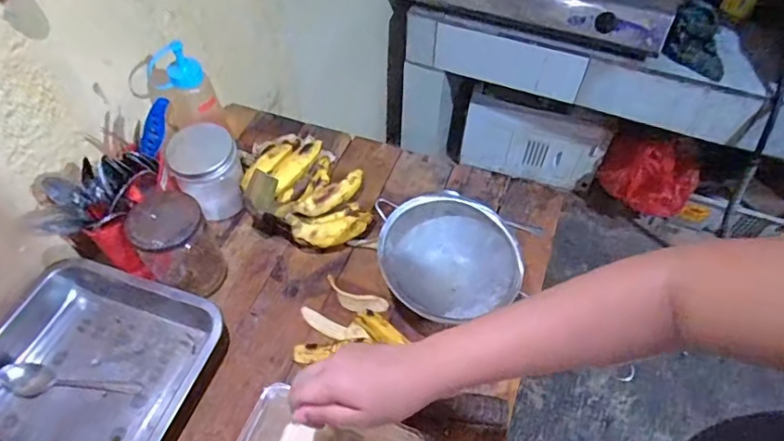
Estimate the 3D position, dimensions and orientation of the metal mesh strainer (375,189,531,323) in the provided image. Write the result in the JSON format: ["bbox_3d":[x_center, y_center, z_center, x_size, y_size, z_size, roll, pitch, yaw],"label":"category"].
[{"bbox_3d":[0.070,0.050,0.651,0.165,0.081,0.150,-8,52,-7],"label":"metal mesh strainer"}]

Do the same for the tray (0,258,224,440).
[{"bbox_3d":[-0.373,0.209,0.558,0.258,0.045,0.337,17,53,12],"label":"tray"}]

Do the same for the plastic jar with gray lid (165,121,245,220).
[{"bbox_3d":[-0.252,-0.065,0.718,0.087,0.123,0.075,-14,53,-12],"label":"plastic jar with gray lid"}]

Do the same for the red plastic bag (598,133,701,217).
[{"bbox_3d":[0.777,-0.138,1.575,0.267,0.282,0.060,22,54,15],"label":"red plastic bag"}]

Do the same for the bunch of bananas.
[{"bbox_3d":[-0.122,-0.053,0.728,0.153,0.088,0.191,-10,53,-9],"label":"bunch of bananas"}]

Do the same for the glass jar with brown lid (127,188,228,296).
[{"bbox_3d":[-0.255,0.036,0.627,0.080,0.135,0.080,1,52,-1],"label":"glass jar with brown lid"}]

